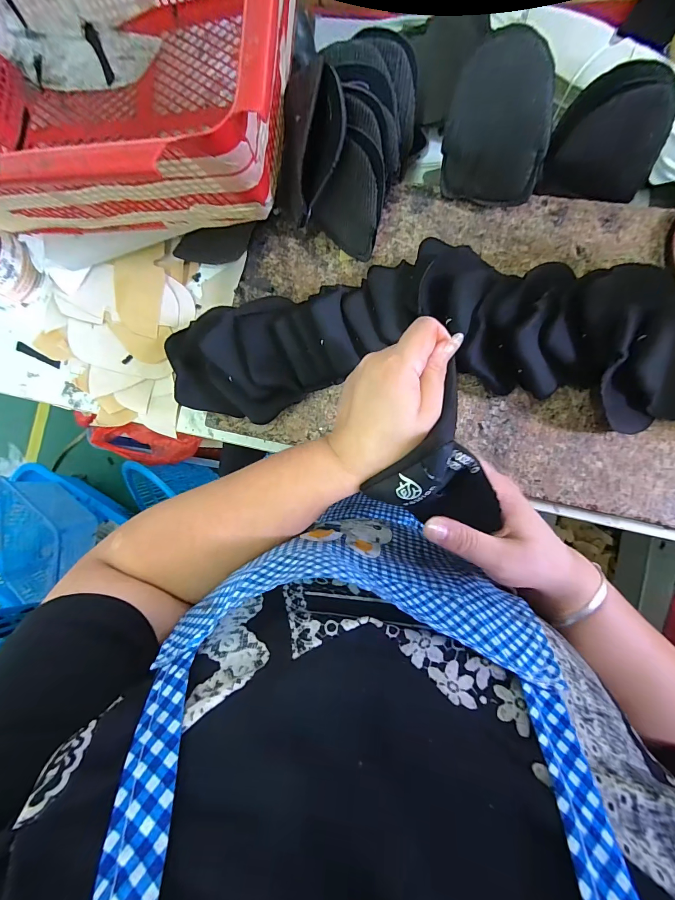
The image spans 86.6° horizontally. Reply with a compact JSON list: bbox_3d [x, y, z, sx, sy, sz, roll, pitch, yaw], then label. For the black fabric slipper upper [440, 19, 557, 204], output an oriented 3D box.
[{"bbox_3d":[0.138,-0.276,0.309,0.085,0.112,0.010,16,59,15],"label":"black fabric slipper upper"}]

